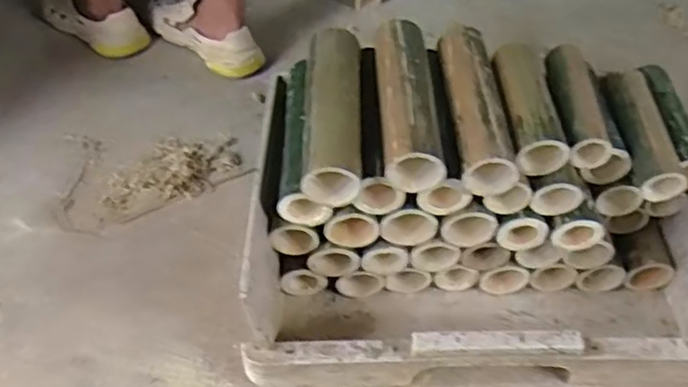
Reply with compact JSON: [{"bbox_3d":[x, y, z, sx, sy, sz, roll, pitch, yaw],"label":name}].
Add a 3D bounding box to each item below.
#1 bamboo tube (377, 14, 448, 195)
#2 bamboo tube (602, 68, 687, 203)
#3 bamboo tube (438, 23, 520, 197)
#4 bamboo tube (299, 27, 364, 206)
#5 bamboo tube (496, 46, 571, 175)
[{"bbox_3d":[0.077,-0.113,0.850,0.071,0.076,0.231,0,43,0],"label":"bamboo tube"},{"bbox_3d":[0.378,-0.080,0.894,0.062,0.066,0.189,1,43,1],"label":"bamboo tube"},{"bbox_3d":[0.157,-0.106,0.849,0.064,0.064,0.227,-2,49,-3],"label":"bamboo tube"},{"bbox_3d":[-0.013,-0.103,0.848,0.067,0.076,0.231,0,43,0],"label":"bamboo tube"},{"bbox_3d":[0.222,-0.112,0.855,0.063,0.051,0.186,-2,43,-3],"label":"bamboo tube"}]

